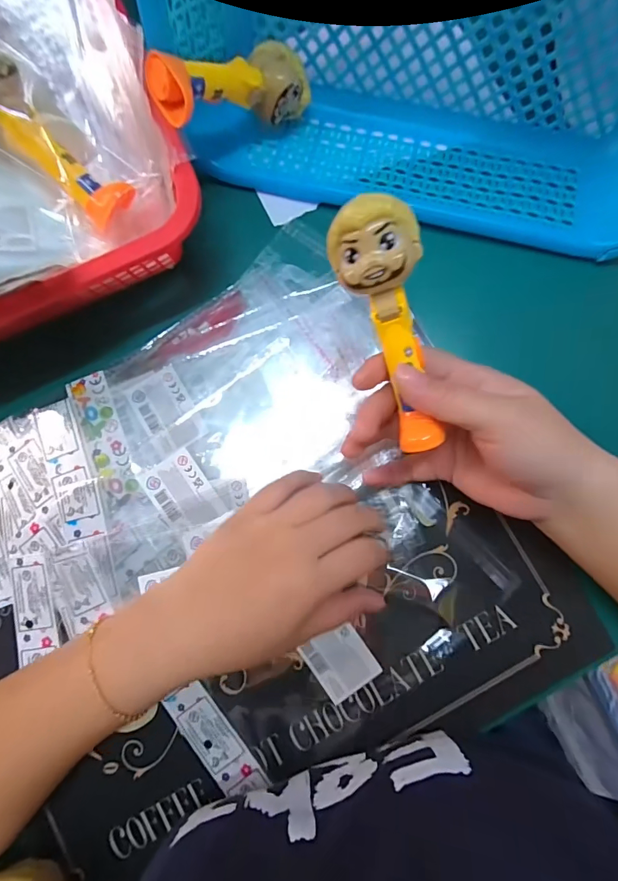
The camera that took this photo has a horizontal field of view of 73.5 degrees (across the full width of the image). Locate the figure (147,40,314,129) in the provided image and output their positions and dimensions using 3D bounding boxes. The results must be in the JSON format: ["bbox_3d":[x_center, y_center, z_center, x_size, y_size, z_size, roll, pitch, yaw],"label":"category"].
[{"bbox_3d":[-0.048,-0.236,0.279,0.126,0.041,0.041,-35,83,-33],"label":"figure"}]

